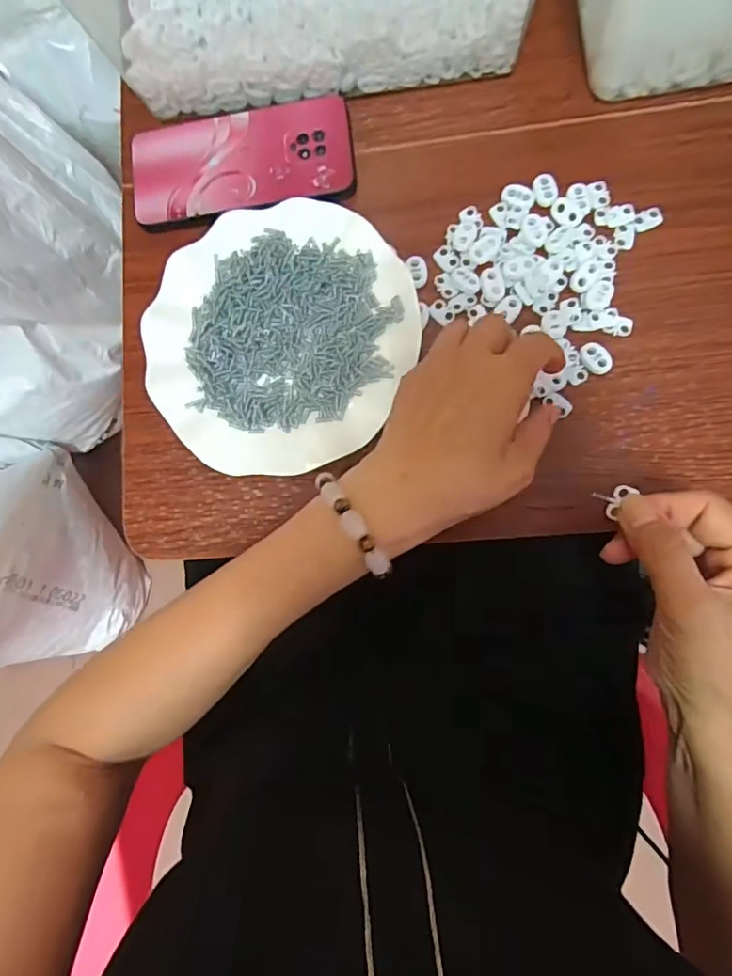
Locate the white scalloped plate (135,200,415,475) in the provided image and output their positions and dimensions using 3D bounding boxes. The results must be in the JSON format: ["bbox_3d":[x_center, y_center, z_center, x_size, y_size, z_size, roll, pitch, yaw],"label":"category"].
[{"bbox_3d":[-0.060,-0.102,0.357,0.173,0.020,0.182,-1,84,7],"label":"white scalloped plate"}]

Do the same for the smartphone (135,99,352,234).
[{"bbox_3d":[-0.091,-0.237,0.386,0.161,0.008,0.076,-6,83,6],"label":"smartphone"}]

